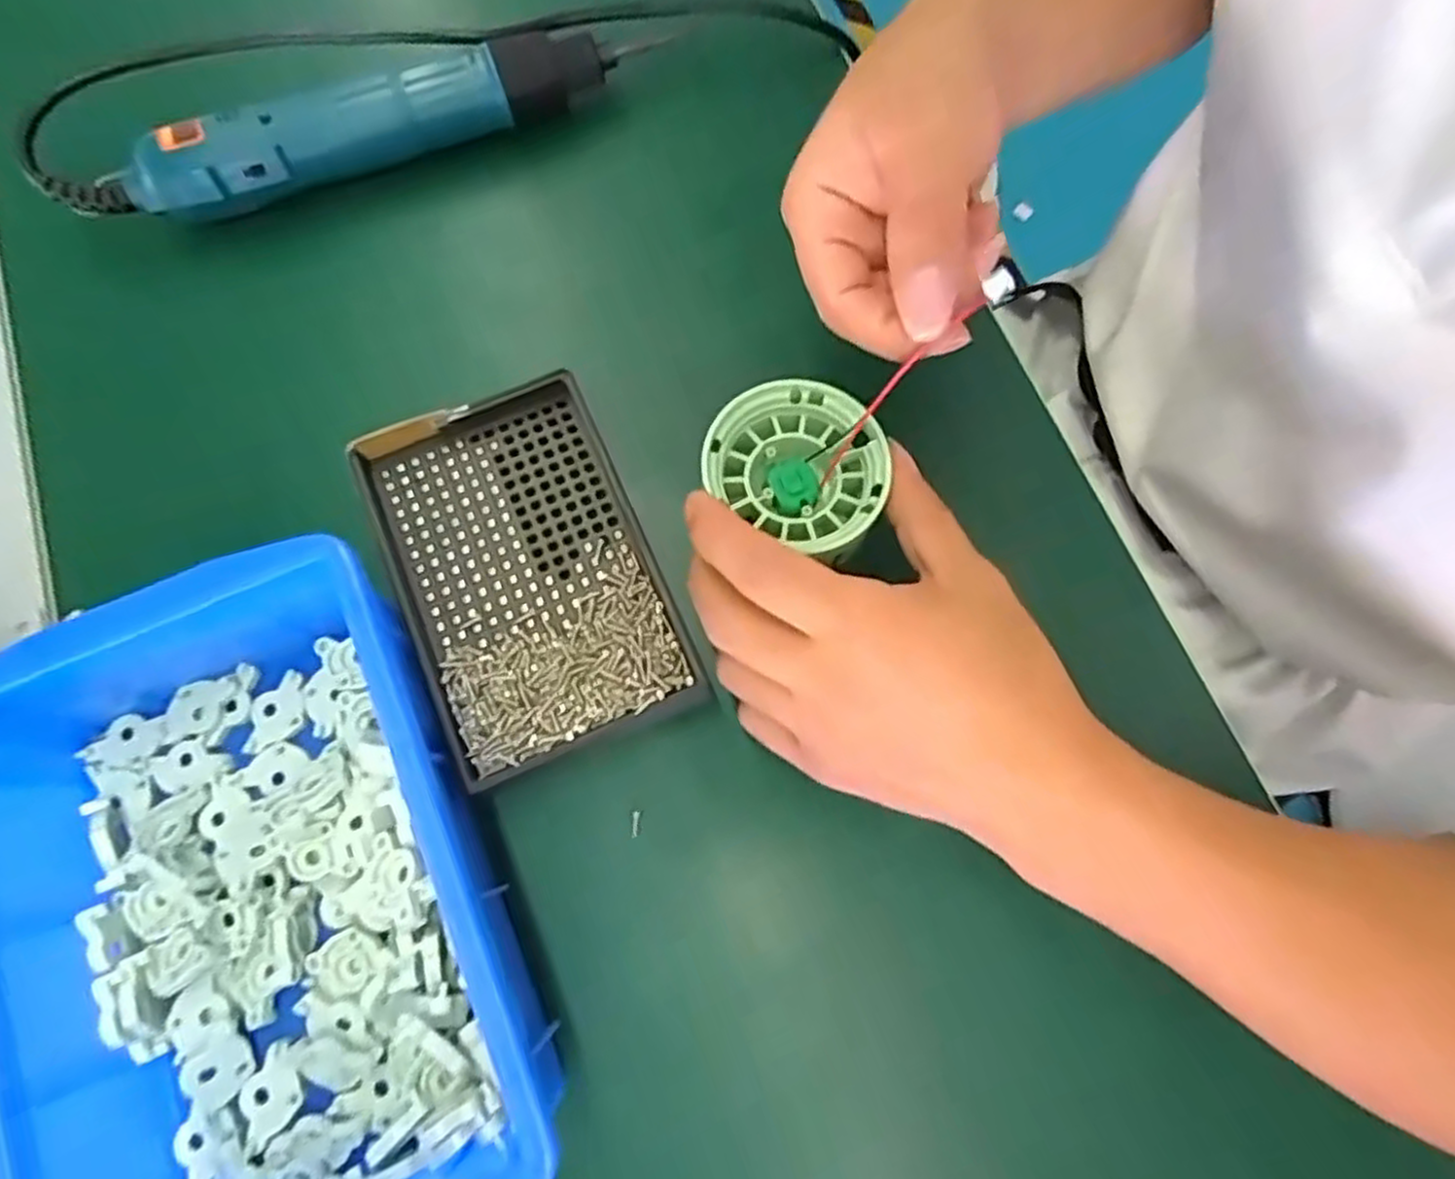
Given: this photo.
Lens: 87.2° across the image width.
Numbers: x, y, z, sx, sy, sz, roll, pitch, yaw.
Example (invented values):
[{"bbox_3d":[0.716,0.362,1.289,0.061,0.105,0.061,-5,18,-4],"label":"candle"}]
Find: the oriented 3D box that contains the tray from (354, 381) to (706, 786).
[{"bbox_3d":[-0.076,-0.007,0.282,0.090,0.012,0.139,-24,75,-5],"label":"tray"}]

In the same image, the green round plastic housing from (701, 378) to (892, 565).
[{"bbox_3d":[0.026,-0.043,0.267,0.062,0.019,0.052,33,78,10],"label":"green round plastic housing"}]

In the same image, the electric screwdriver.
[{"bbox_3d":[-0.161,-0.205,0.337,0.255,0.037,0.042,-21,75,-4],"label":"electric screwdriver"}]

